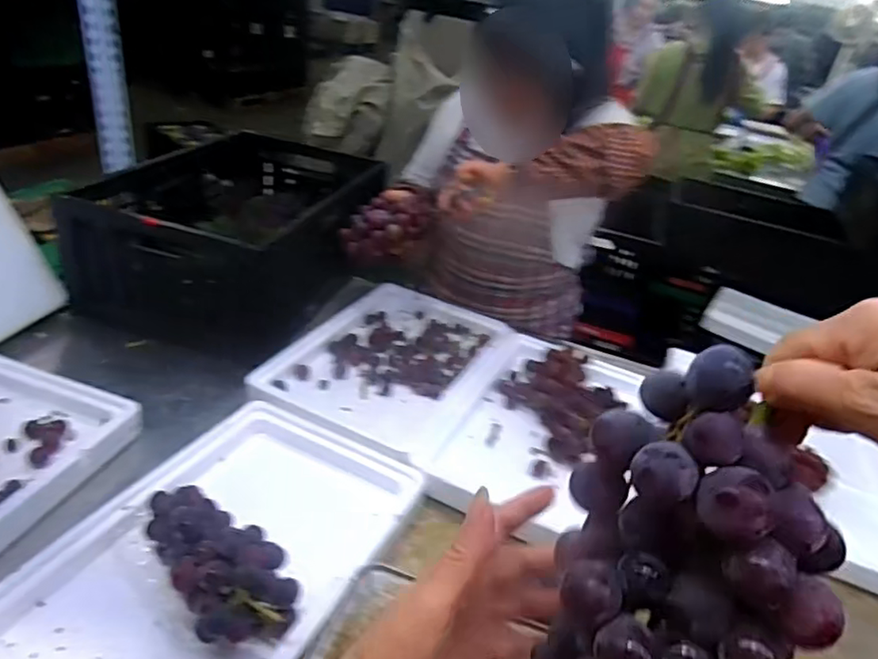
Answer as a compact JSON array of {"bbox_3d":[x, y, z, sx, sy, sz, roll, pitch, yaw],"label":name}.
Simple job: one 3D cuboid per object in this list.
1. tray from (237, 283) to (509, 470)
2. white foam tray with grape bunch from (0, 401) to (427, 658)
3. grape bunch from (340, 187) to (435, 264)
[{"bbox_3d":[-0.078,0.044,1.104,0.329,0.035,0.436,18,34,19],"label":"tray"},{"bbox_3d":[-0.250,0.221,0.697,0.284,0.109,0.447,19,34,22],"label":"white foam tray with grape bunch"},{"bbox_3d":[-0.098,-0.184,1.112,0.153,0.102,0.077,-1,32,-16],"label":"grape bunch"}]

